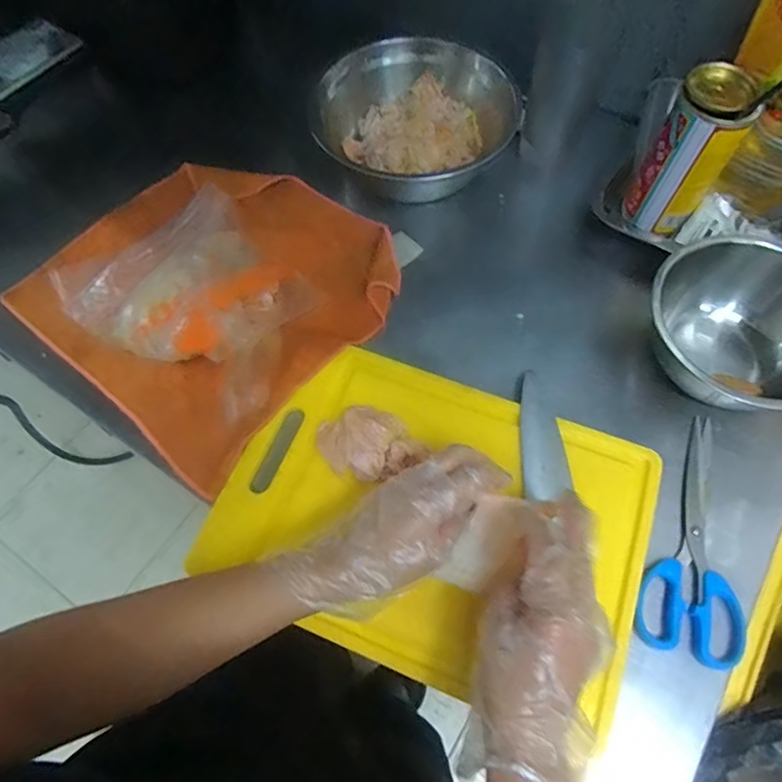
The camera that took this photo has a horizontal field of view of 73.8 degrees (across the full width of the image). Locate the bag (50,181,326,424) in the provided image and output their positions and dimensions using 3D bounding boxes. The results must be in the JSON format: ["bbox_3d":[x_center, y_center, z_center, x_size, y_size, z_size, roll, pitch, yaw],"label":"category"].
[{"bbox_3d":[-0.188,-0.089,0.488,0.191,0.090,0.221,-38,70,-16],"label":"bag"}]

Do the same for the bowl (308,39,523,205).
[{"bbox_3d":[0.026,-0.313,0.591,0.173,0.096,0.191,-39,70,-16],"label":"bowl"}]

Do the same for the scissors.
[{"bbox_3d":[0.260,0.116,0.435,0.076,0.009,0.202,19,66,9],"label":"scissors"}]

